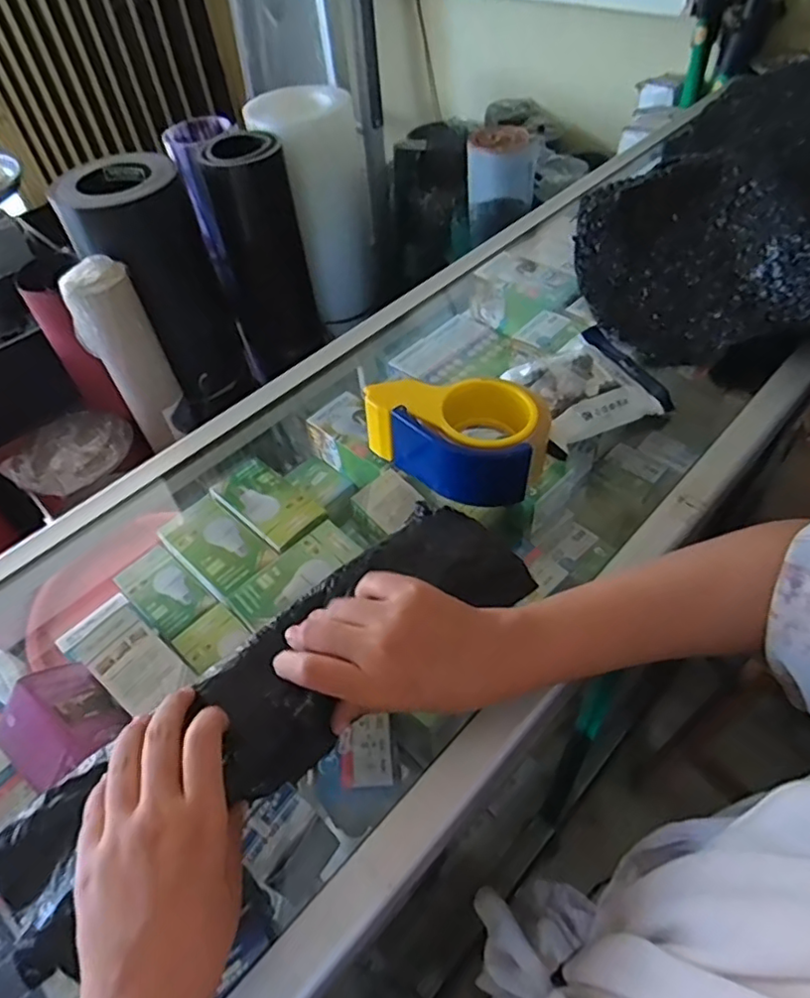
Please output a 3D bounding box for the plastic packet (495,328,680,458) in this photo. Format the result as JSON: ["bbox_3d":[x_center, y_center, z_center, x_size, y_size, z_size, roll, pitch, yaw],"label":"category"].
[{"bbox_3d":[0.158,-0.103,0.550,0.123,0.025,0.110,-24,52,-14],"label":"plastic packet"}]

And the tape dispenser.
[{"bbox_3d":[0.045,-0.046,0.493,0.143,0.062,0.087,-6,50,1],"label":"tape dispenser"}]

